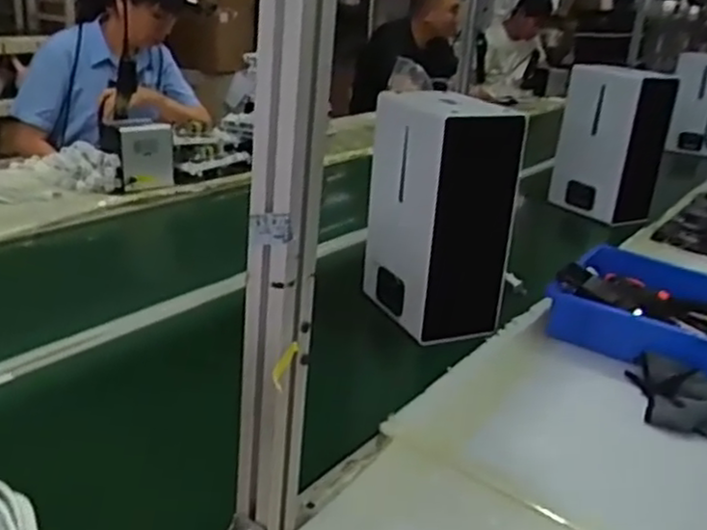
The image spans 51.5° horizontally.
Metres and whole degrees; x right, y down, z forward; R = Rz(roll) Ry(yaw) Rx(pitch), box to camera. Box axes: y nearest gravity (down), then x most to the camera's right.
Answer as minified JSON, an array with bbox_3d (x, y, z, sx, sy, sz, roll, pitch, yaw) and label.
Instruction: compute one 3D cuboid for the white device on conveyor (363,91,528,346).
[{"bbox_3d":[0.130,-0.086,1.147,0.133,0.332,0.222,-6,24,-26],"label":"white device on conveyor"}]

